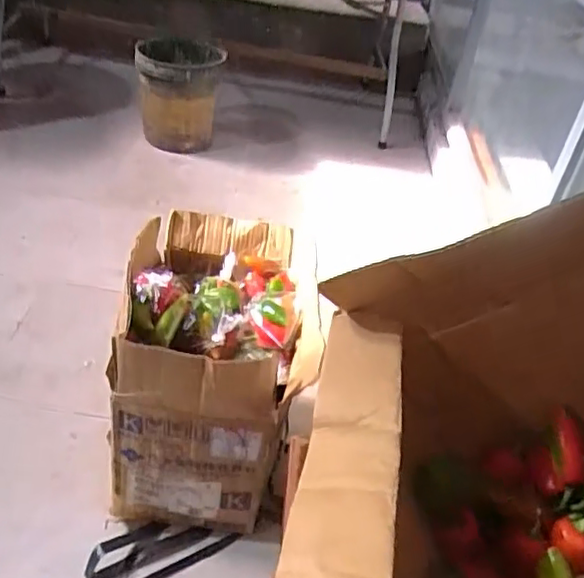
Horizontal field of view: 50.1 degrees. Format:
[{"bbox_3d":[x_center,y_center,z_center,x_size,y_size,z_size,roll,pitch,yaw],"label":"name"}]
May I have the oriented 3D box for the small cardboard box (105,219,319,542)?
[{"bbox_3d":[-0.141,0.129,1.121,0.294,0.396,0.412,7,39,-2],"label":"small cardboard box"}]

